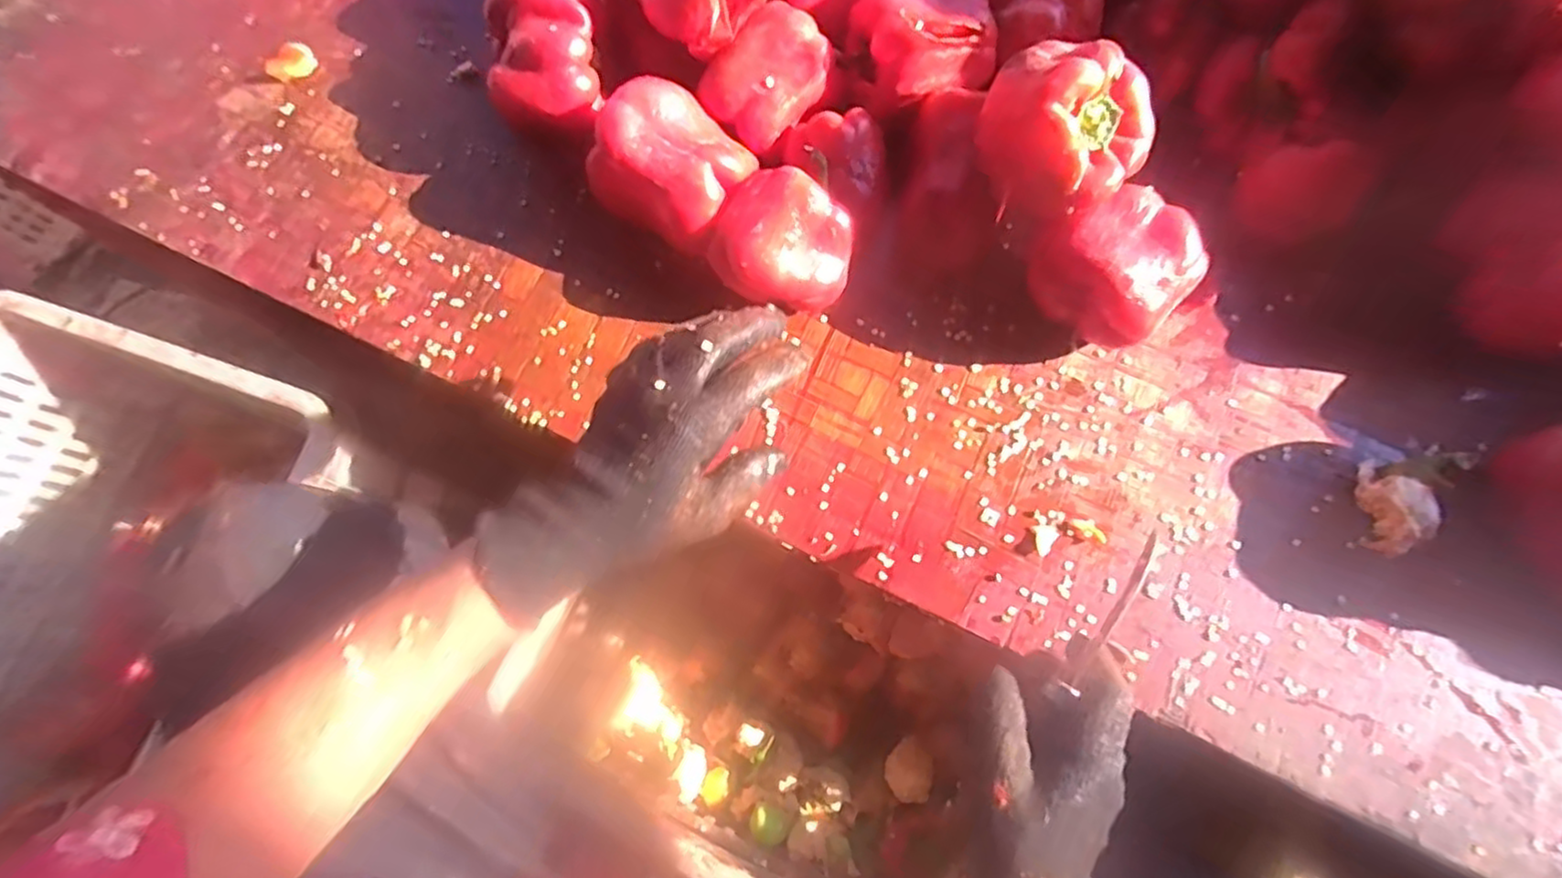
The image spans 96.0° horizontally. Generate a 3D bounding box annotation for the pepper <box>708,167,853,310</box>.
[{"bbox_3d":[0.000,-0.117,0.443,0.084,0.071,0.073,34,79,11],"label":"pepper"}]

